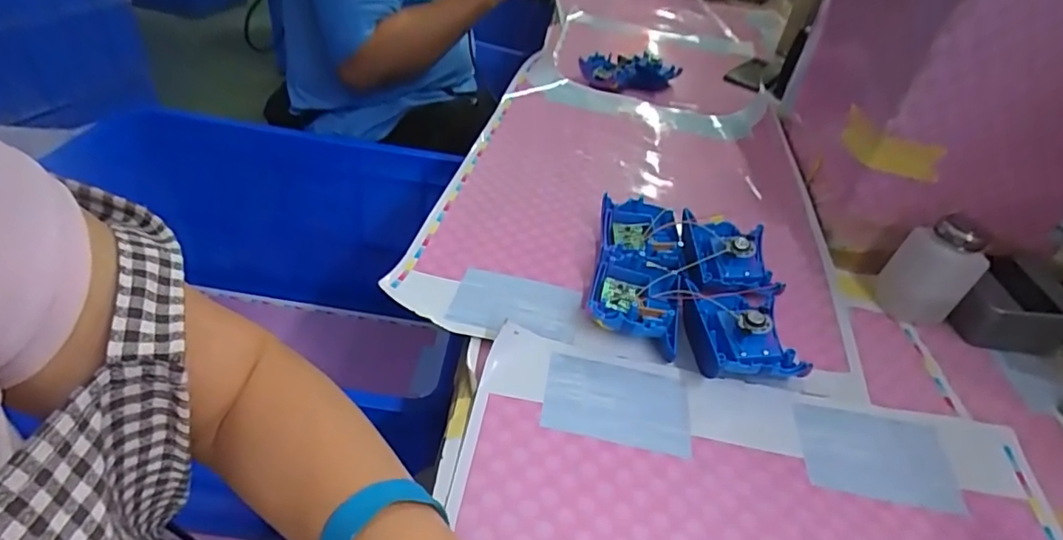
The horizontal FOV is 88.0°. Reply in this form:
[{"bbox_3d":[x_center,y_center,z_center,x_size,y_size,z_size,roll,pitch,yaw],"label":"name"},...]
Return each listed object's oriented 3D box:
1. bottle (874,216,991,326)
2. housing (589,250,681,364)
[{"bbox_3d":[0.375,-0.001,0.517,0.057,0.099,0.052,10,38,4],"label":"bottle"},{"bbox_3d":[0.088,0.027,0.471,0.074,0.042,0.080,12,38,6],"label":"housing"}]

